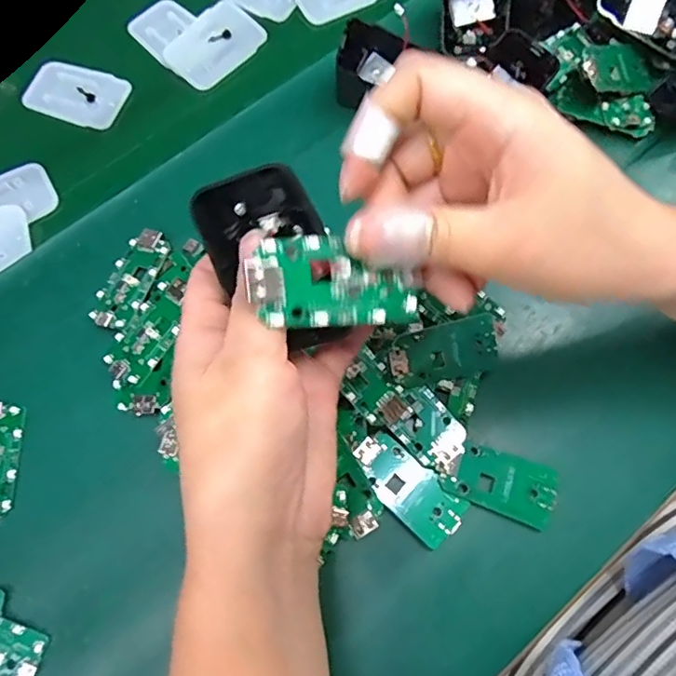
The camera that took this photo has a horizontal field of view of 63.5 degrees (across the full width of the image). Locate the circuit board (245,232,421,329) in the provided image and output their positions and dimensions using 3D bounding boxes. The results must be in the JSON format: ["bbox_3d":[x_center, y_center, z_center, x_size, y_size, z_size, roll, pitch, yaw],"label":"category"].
[{"bbox_3d":[0.000,-0.022,0.191,0.060,0.006,0.035,-3,87,-21],"label":"circuit board"}]

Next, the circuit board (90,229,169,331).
[{"bbox_3d":[-0.123,-0.036,0.323,0.031,0.004,0.063,19,75,22],"label":"circuit board"}]

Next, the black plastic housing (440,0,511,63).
[{"bbox_3d":[0.091,-0.220,0.363,0.044,0.018,0.062,5,103,8],"label":"black plastic housing"}]

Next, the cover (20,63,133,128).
[{"bbox_3d":[-0.182,-0.170,0.380,0.063,0.004,0.044,21,77,-1],"label":"cover"}]

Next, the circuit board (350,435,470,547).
[{"bbox_3d":[0.036,0.078,0.286,0.062,0.004,0.029,41,78,12],"label":"circuit board"}]

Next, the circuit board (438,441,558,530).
[{"bbox_3d":[0.086,0.076,0.288,0.055,0.004,0.031,19,74,7],"label":"circuit board"}]

